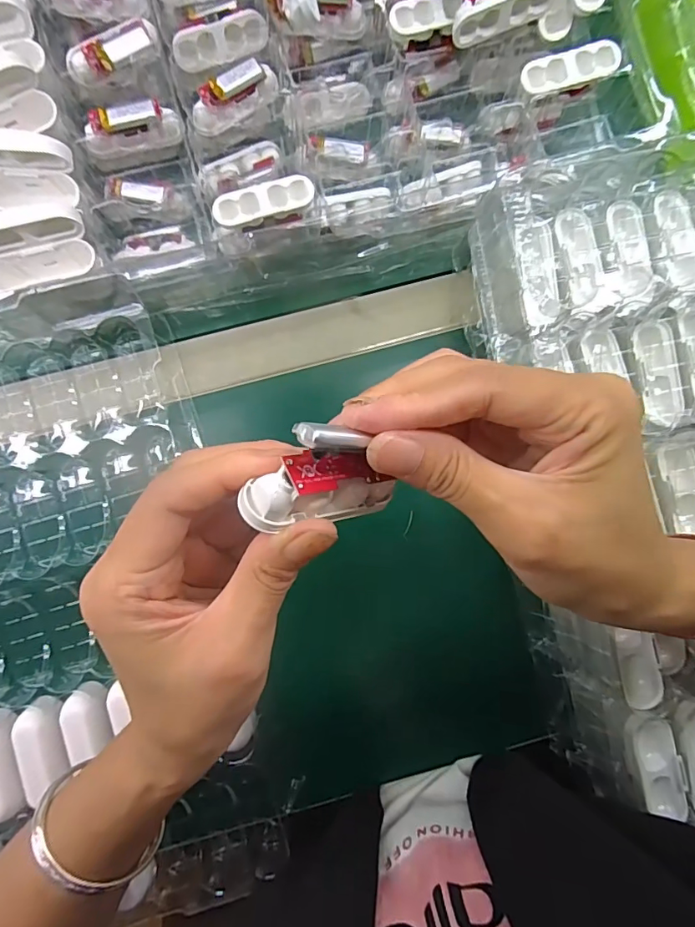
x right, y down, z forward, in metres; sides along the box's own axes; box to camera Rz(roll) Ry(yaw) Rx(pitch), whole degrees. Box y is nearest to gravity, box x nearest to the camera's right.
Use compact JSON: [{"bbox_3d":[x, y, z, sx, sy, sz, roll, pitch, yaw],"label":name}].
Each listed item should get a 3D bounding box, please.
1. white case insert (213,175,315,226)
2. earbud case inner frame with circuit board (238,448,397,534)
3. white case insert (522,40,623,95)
[{"bbox_3d":[-0.052,-0.164,0.296,0.063,0.007,0.019,-16,88,-2],"label":"white case insert"},{"bbox_3d":[-0.005,0.008,0.164,0.060,0.016,0.024,-1,86,-41],"label":"earbud case inner frame with circuit board"},{"bbox_3d":[0.144,-0.252,0.301,0.061,0.007,0.022,-15,88,-2],"label":"white case insert"}]

